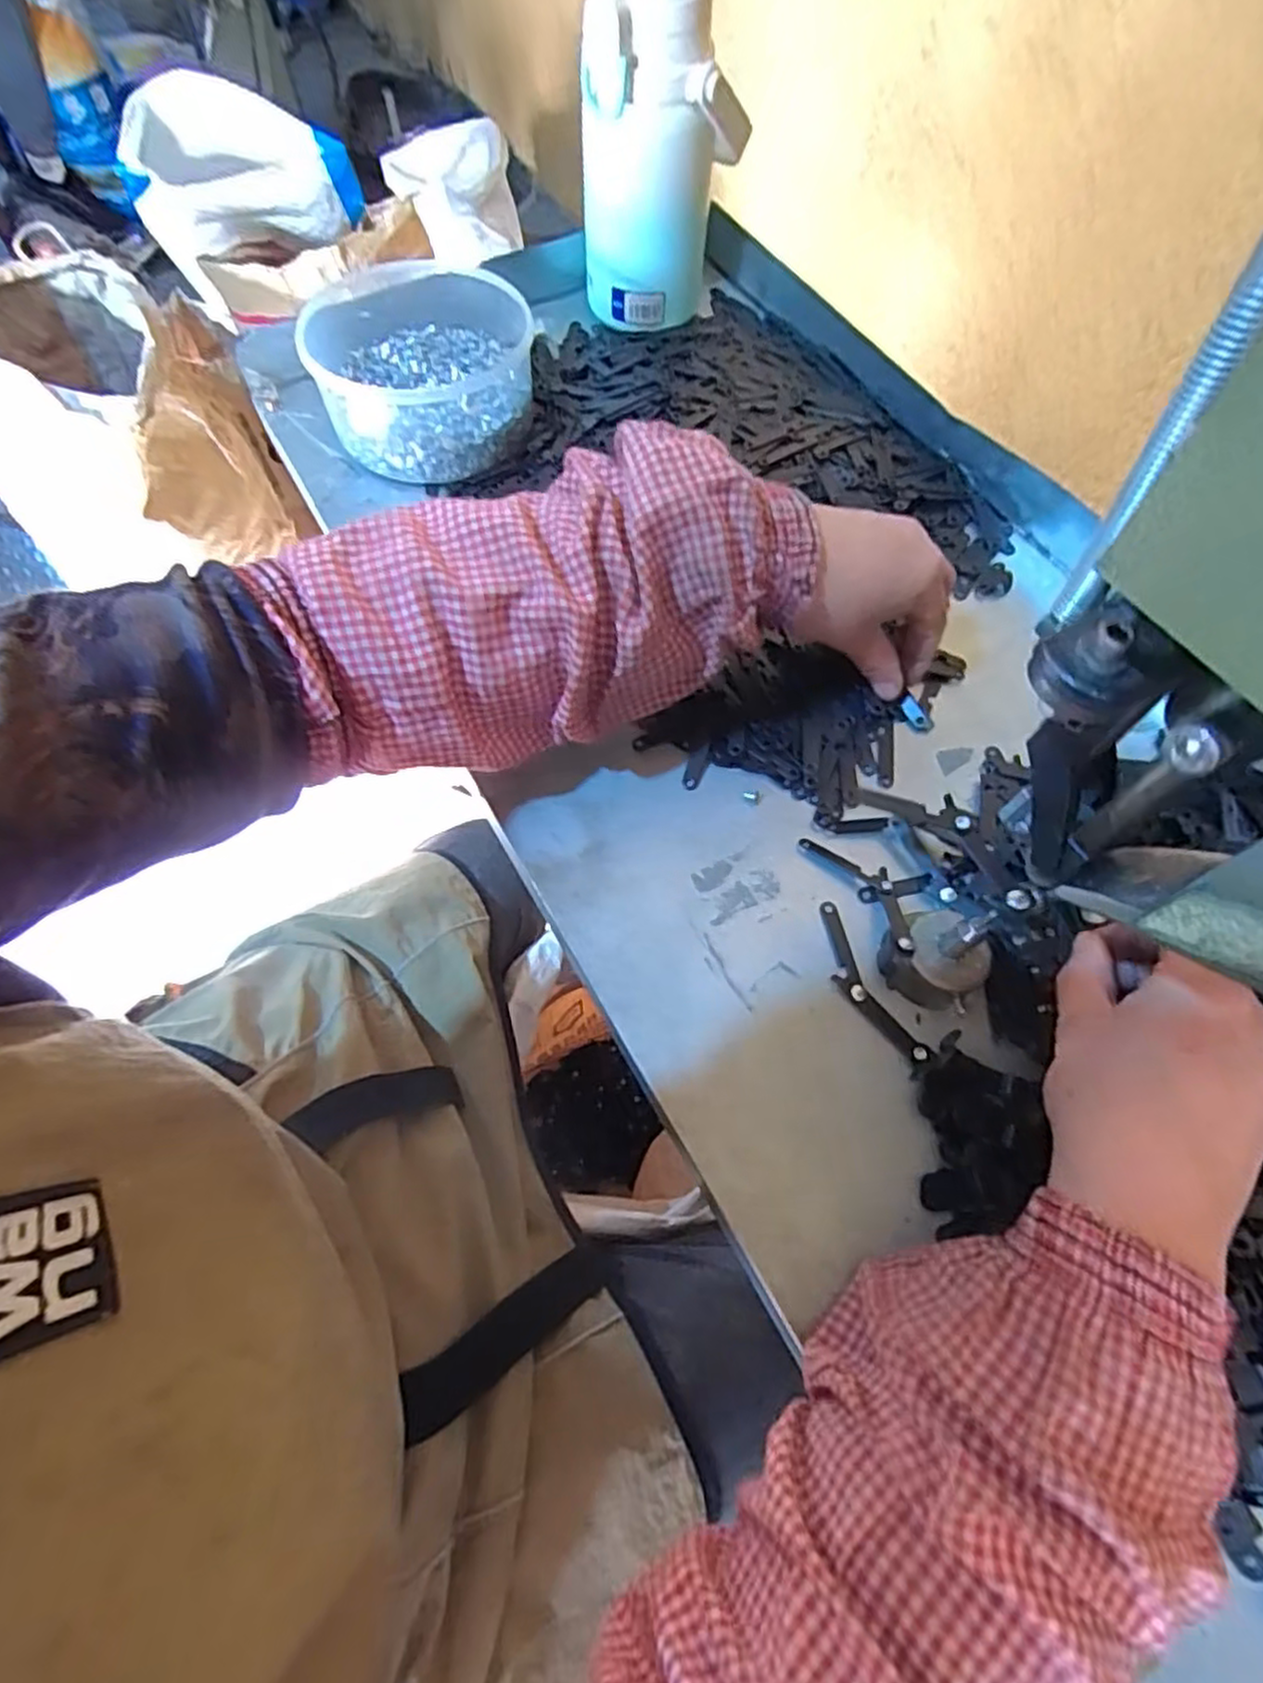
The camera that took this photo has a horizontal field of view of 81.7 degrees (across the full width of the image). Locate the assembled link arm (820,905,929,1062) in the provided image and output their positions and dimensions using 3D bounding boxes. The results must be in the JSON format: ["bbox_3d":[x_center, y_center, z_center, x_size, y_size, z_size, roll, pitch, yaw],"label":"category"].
[{"bbox_3d":[0.110,0.068,0.351,0.019,0.006,0.084,-22,66,-10],"label":"assembled link arm"}]

